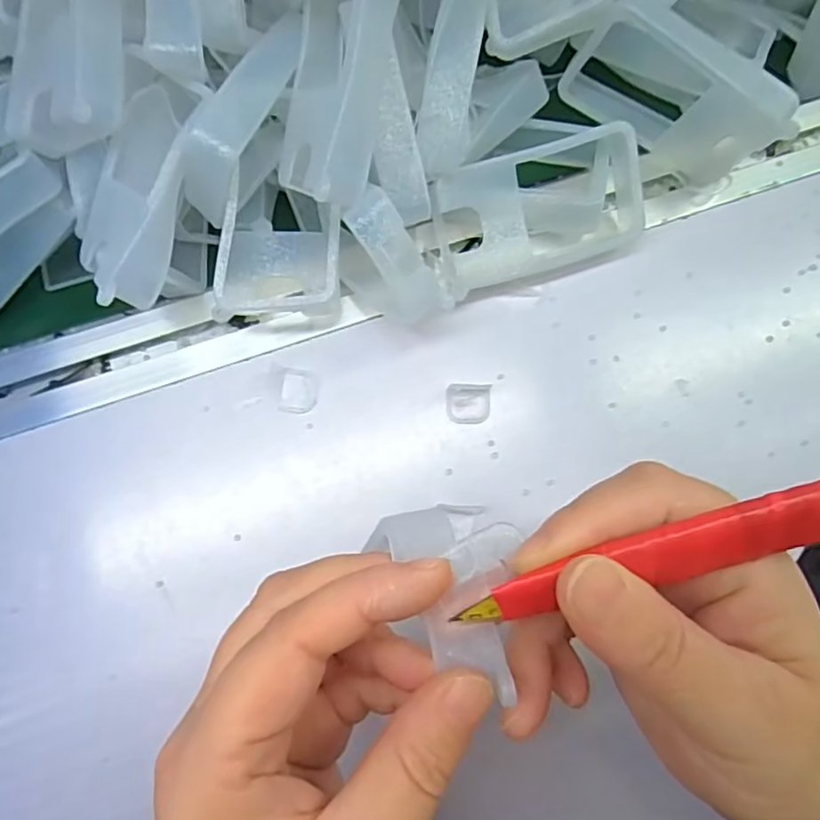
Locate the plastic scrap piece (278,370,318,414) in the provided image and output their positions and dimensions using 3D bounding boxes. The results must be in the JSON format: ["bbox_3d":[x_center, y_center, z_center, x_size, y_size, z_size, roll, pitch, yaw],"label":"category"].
[{"bbox_3d":[-0.051,-0.009,0.281,0.016,0.004,0.019,7,76,0],"label":"plastic scrap piece"}]

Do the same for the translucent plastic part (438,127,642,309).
[{"bbox_3d":[0.058,-0.092,0.288,0.100,0.026,0.055,-19,104,-3],"label":"translucent plastic part"}]

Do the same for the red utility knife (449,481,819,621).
[{"bbox_3d":[0.067,0.032,0.144,0.114,0.009,0.013,-20,77,11],"label":"red utility knife"}]

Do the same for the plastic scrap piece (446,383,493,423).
[{"bbox_3d":[0.027,-0.004,0.282,0.021,0.004,0.018,0,76,-1],"label":"plastic scrap piece"}]

